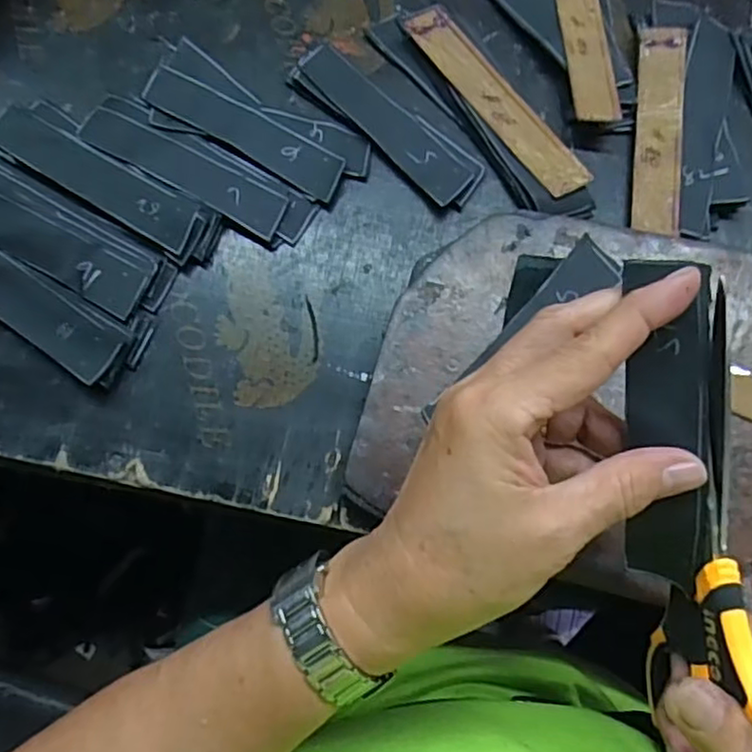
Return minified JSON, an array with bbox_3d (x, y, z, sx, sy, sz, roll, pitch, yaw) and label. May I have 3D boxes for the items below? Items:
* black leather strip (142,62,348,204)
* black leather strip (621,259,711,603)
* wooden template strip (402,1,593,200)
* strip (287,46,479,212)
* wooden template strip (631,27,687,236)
[{"bbox_3d":[-0.073,-0.134,0.360,0.121,0.005,0.026,30,78,8],"label":"black leather strip"},{"bbox_3d":[0.105,0.017,0.236,0.028,0.008,0.115,-1,96,17],"label":"black leather strip"},{"bbox_3d":[0.064,-0.150,0.356,0.023,0.004,0.132,-34,80,-10],"label":"wooden template strip"},{"bbox_3d":[0.004,-0.139,0.361,0.122,0.008,0.032,43,80,11],"label":"strip"},{"bbox_3d":[0.153,-0.133,0.355,0.024,0.004,0.122,4,78,20],"label":"wooden template strip"}]

